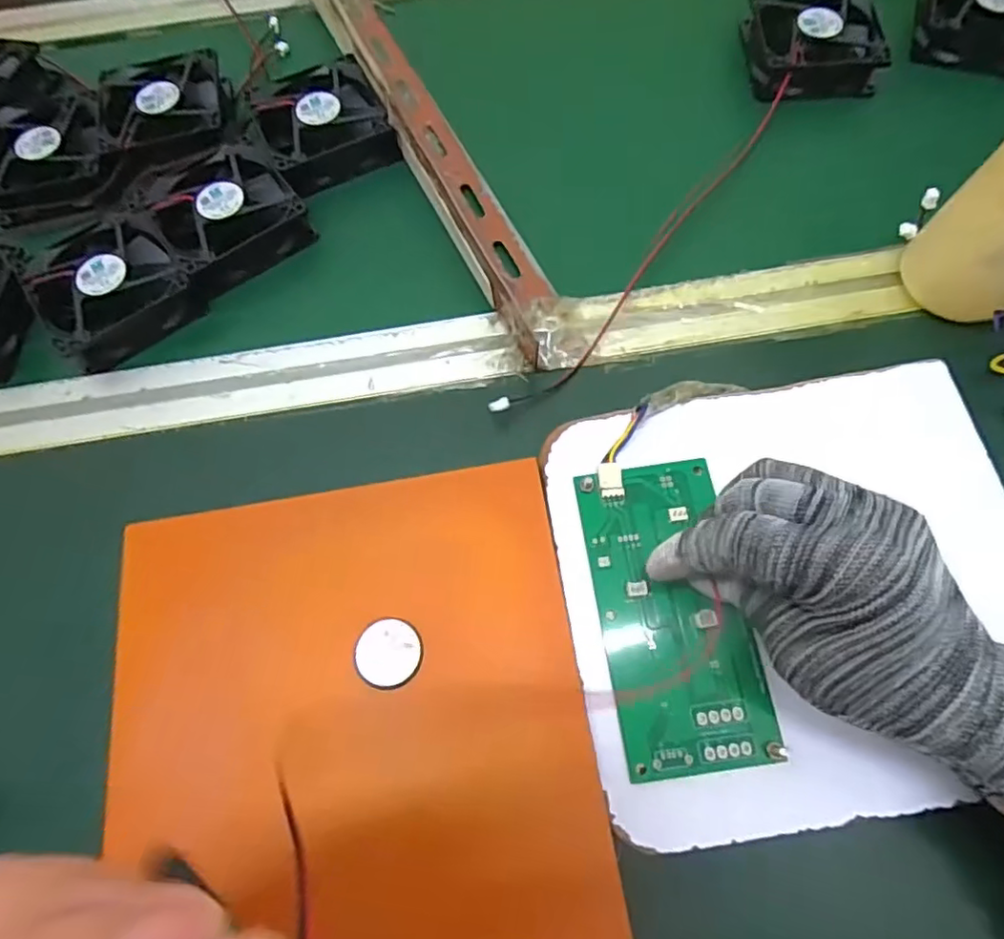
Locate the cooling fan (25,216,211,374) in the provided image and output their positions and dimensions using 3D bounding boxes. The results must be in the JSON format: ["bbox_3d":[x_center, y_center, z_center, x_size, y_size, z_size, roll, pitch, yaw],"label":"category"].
[{"bbox_3d":[-0.232,-0.108,0.356,0.084,0.024,0.080,41,76,19],"label":"cooling fan"}]

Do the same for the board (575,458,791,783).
[{"bbox_3d":[0.076,0.062,0.271,0.065,0.007,0.134,-10,70,-3],"label":"board"}]

